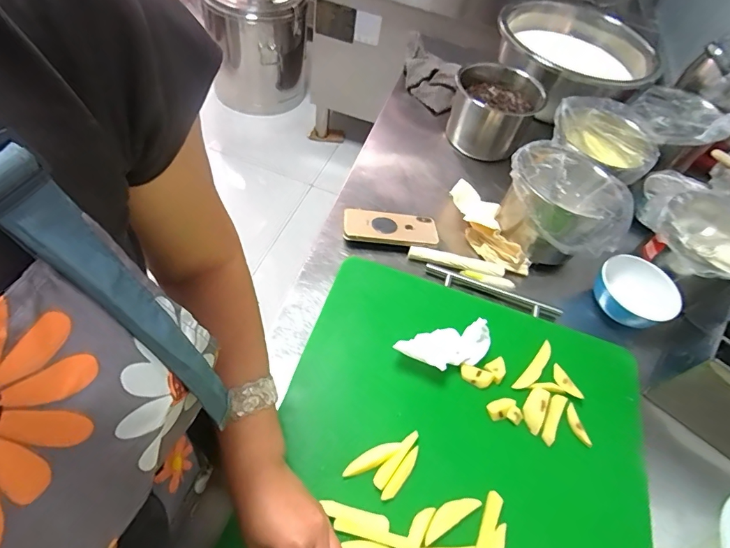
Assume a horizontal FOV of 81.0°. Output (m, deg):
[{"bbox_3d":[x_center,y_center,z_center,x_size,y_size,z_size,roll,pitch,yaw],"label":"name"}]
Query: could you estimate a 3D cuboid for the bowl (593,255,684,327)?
[{"bbox_3d":[0.387,0.028,0.615,0.107,0.047,0.103,5,55,-7],"label":"bowl"}]

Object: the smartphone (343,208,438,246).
[{"bbox_3d":[0.038,-0.071,0.646,0.138,0.010,0.063,4,53,-2],"label":"smartphone"}]

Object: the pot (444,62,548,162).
[{"bbox_3d":[0.230,-0.298,0.792,0.147,0.111,0.153,5,55,-7],"label":"pot"}]

